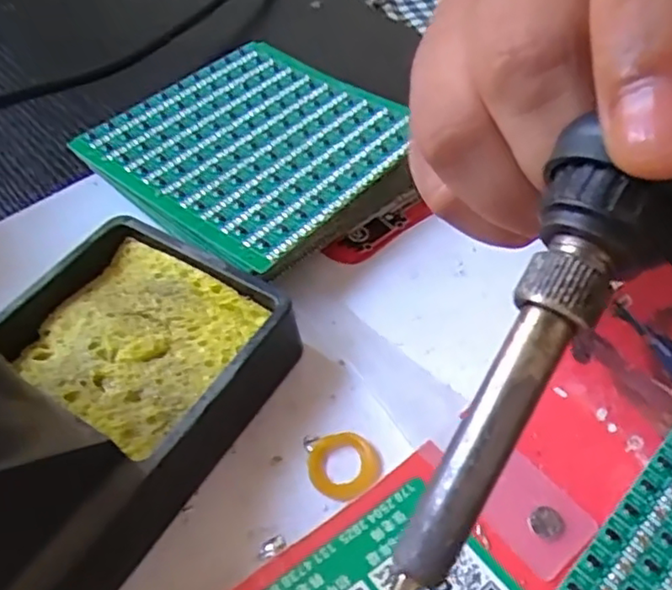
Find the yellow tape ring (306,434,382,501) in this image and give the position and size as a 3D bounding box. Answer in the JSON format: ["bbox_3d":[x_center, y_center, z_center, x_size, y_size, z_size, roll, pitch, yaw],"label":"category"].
[{"bbox_3d":[0.002,0.046,0.175,0.019,0.004,0.019,-2,51,2],"label":"yellow tape ring"}]

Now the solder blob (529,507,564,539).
[{"bbox_3d":[0.052,0.056,0.161,0.008,0.004,0.008,-2,51,2],"label":"solder blob"}]

